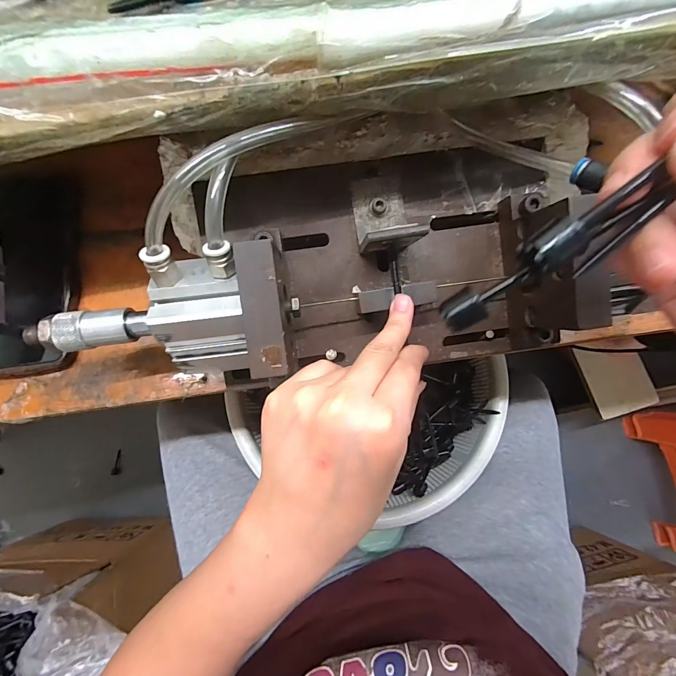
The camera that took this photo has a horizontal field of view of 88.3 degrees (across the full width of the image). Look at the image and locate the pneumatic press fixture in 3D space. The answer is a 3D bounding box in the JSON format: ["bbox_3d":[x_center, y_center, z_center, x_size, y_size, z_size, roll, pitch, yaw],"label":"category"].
[{"bbox_3d":[-0.015,-0.052,0.236,0.316,0.109,0.153,-4,77,-2],"label":"pneumatic press fixture"}]

